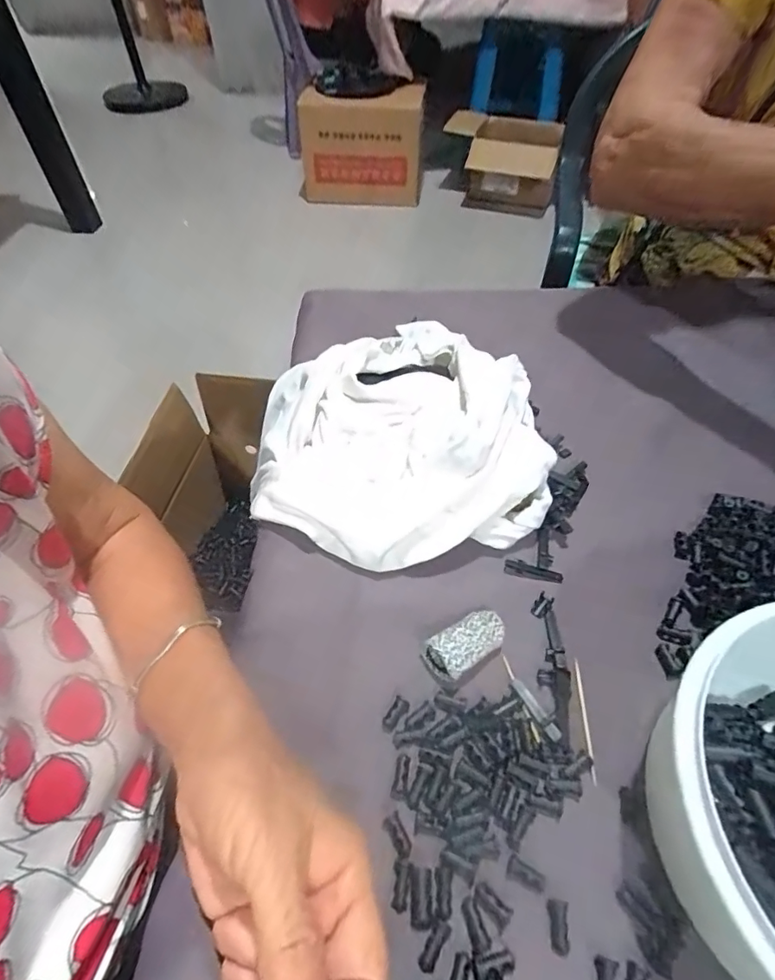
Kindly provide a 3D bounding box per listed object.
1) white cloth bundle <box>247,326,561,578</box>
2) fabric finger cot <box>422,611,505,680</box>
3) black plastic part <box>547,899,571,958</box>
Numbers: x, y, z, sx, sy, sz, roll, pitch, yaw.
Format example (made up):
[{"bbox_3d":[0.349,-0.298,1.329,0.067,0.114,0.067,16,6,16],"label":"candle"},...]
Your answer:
[{"bbox_3d":[-0.001,-0.051,0.372,0.206,0.053,0.225,-7,51,-1],"label":"white cloth bundle"},{"bbox_3d":[0.045,0.086,0.281,0.046,0.016,0.024,-27,54,-17],"label":"fabric finger cot"},{"bbox_3d":[0.072,0.184,0.212,0.008,0.004,0.018,1,51,6],"label":"black plastic part"}]

